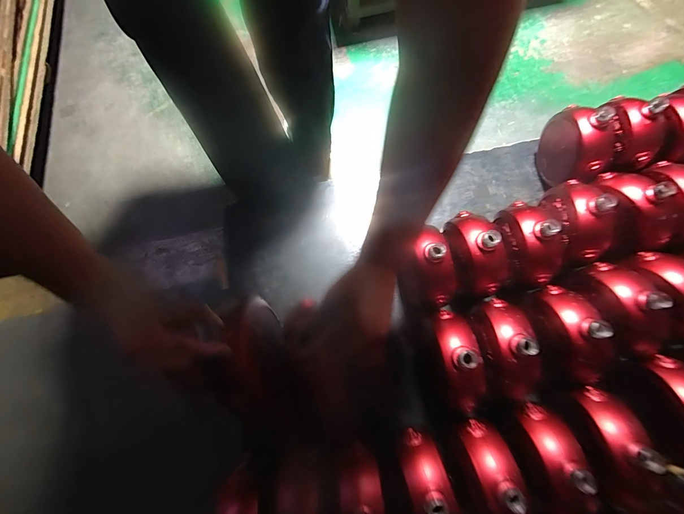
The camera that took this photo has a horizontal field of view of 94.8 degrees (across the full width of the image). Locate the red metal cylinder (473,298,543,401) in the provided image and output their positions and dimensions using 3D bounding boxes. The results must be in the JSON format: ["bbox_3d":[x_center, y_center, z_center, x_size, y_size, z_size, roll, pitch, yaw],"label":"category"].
[{"bbox_3d":[0.232,0.125,0.439,0.063,0.076,0.136,-9,75,0],"label":"red metal cylinder"}]

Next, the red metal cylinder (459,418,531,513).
[{"bbox_3d":[0.189,0.263,0.389,0.047,0.036,0.113,-14,41,-1],"label":"red metal cylinder"}]

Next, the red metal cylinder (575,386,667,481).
[{"bbox_3d":[0.347,0.215,0.396,0.044,0.040,0.105,-7,39,0],"label":"red metal cylinder"}]

